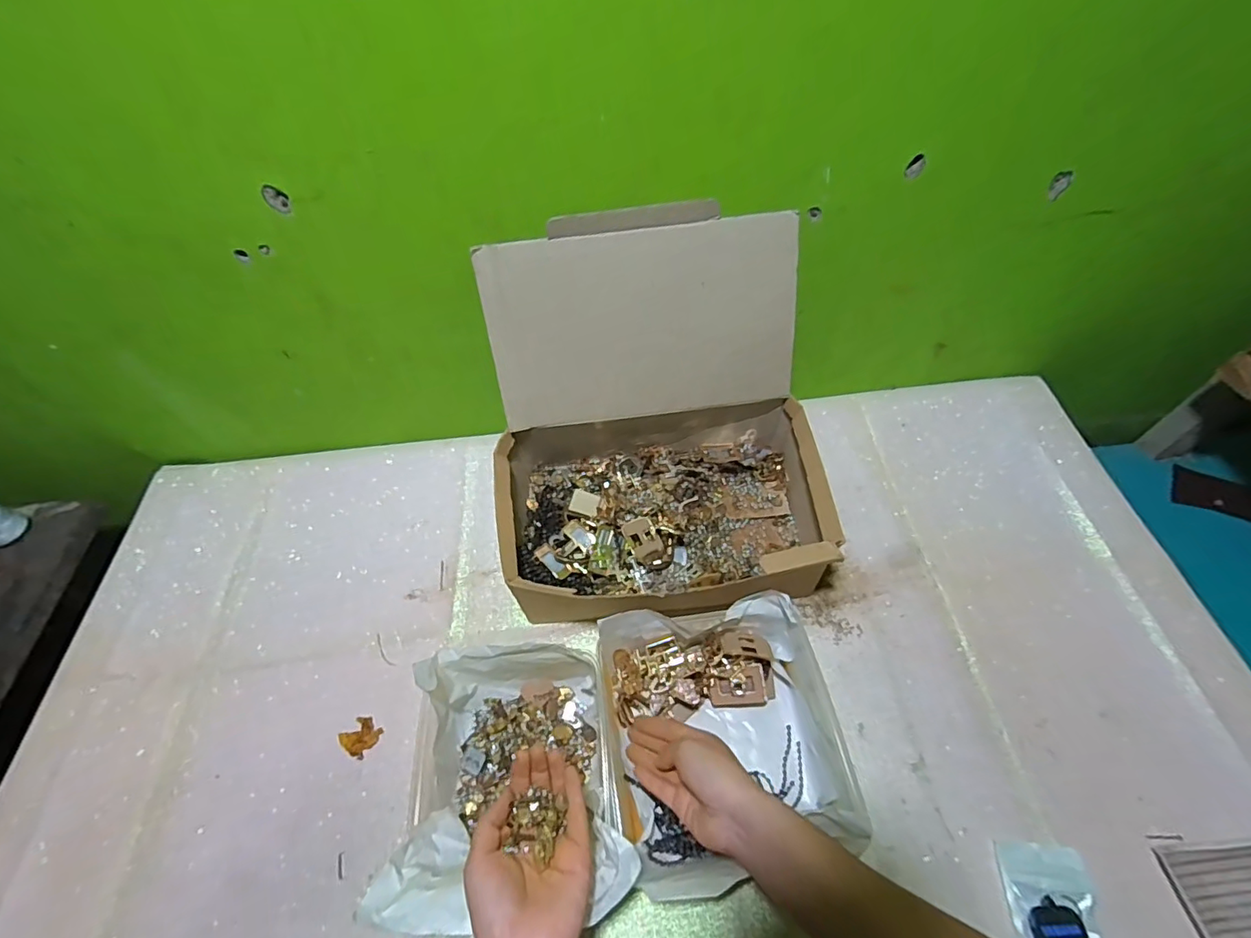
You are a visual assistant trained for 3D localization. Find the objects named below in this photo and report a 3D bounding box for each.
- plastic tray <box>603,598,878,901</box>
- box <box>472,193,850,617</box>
[{"bbox_3d":[0.089,0.233,0.470,0.208,0.081,0.208,-9,56,-1],"label":"plastic tray"},{"bbox_3d":[0.030,-0.030,0.531,0.327,0.287,0.304,-7,56,0],"label":"box"}]

